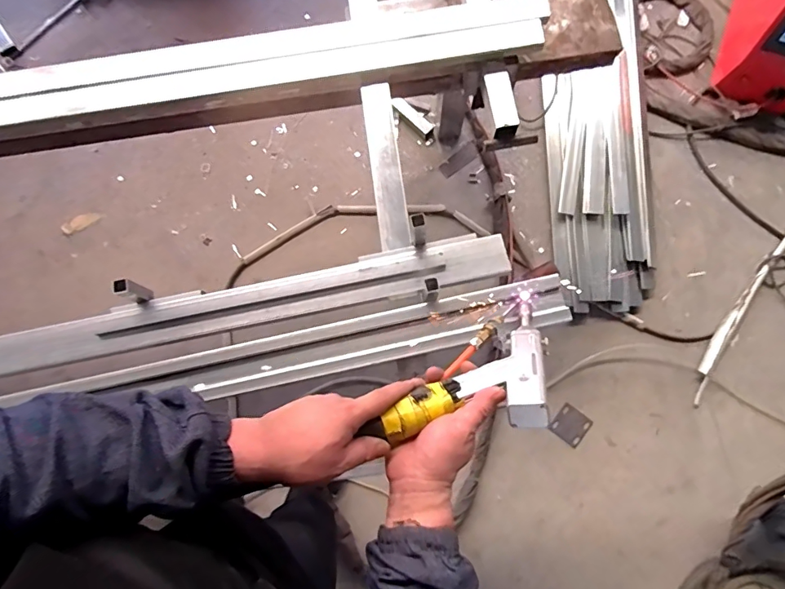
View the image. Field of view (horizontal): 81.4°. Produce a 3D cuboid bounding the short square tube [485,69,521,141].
[{"bbox_3d":[0.187,-0.321,0.775,0.046,0.032,0.102,-9,79,0],"label":"short square tube"}]

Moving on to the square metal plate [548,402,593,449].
[{"bbox_3d":[0.534,0.392,1.367,0.102,0.008,0.097,38,88,-1],"label":"square metal plate"}]

